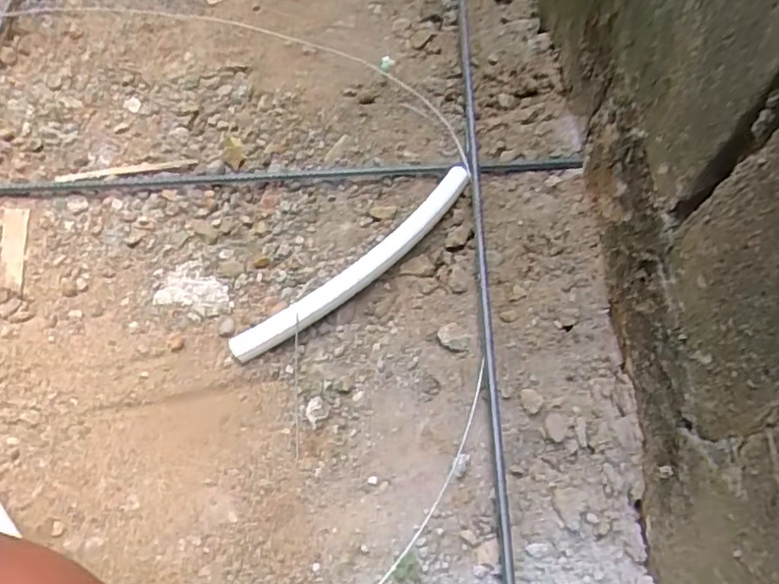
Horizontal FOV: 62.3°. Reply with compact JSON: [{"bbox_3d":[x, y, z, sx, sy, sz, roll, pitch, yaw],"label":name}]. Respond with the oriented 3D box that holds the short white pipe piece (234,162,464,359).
[{"bbox_3d":[-0.024,-0.032,0.677,0.326,0.036,0.045,-40,68,-20],"label":"short white pipe piece"}]

